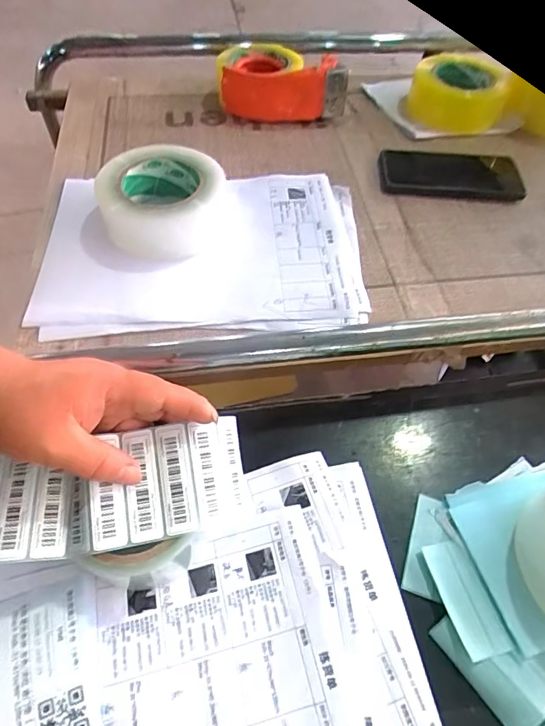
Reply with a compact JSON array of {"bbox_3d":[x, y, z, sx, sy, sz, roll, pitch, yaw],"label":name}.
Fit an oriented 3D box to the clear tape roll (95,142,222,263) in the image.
[{"bbox_3d":[-0.115,-0.165,0.456,0.125,0.053,0.118,1,56,-2],"label":"clear tape roll"}]

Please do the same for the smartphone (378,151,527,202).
[{"bbox_3d":[0.203,-0.216,0.517,0.155,0.016,0.074,5,56,1],"label":"smartphone"}]

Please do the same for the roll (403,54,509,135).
[{"bbox_3d":[0.231,-0.340,0.573,0.110,0.054,0.110,1,56,-2],"label":"roll"}]

